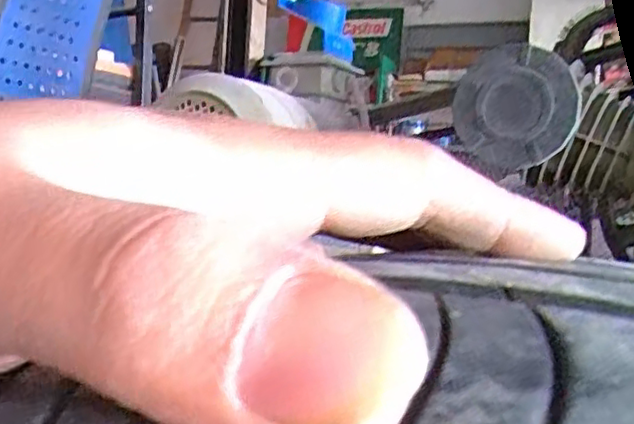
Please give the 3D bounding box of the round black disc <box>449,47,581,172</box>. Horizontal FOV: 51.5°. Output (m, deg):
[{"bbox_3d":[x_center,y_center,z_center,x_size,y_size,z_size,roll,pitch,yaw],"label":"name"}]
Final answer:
[{"bbox_3d":[0.202,-0.108,0.674,0.120,0.117,0.023,4,2,21],"label":"round black disc"}]

